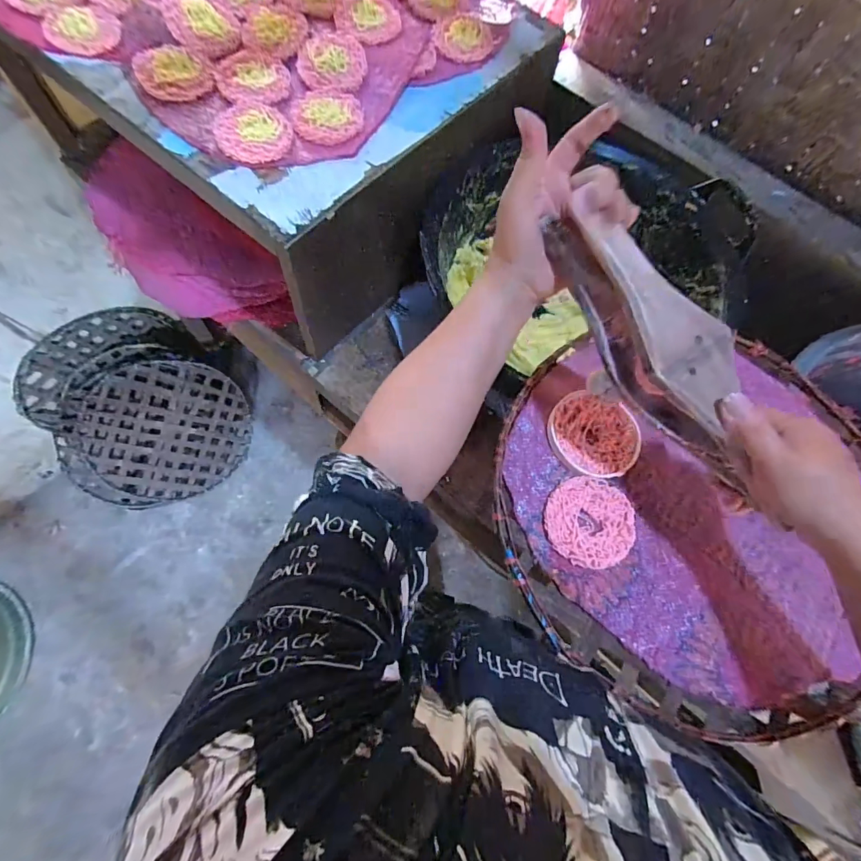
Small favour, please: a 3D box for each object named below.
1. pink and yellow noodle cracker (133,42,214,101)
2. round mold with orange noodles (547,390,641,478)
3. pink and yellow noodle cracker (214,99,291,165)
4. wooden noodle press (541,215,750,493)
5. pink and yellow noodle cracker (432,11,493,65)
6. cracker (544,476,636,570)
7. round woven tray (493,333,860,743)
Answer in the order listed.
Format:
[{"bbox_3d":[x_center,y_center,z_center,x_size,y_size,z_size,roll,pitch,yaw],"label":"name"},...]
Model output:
[{"bbox_3d":[-0.287,-0.399,0.480,0.071,0.014,0.075,1,69,-2],"label":"pink and yellow noodle cracker"},{"bbox_3d":[0.154,0.003,0.409,0.086,0.009,0.079,1,69,-2],"label":"round mold with orange noodles"},{"bbox_3d":[-0.192,-0.322,0.465,0.073,0.009,0.086,-32,74,-14],"label":"pink and yellow noodle cracker"},{"bbox_3d":[0.155,-0.064,0.302,0.060,0.048,0.205,-30,84,-13],"label":"wooden noodle press"},{"bbox_3d":[0.044,-0.507,0.556,0.073,0.016,0.097,19,69,5],"label":"pink and yellow noodle cracker"},{"bbox_3d":[0.142,0.079,0.382,0.079,0.009,0.076,1,69,-2],"label":"cracker"},{"bbox_3d":[0.254,0.076,0.398,0.381,0.029,0.339,-2,69,-3],"label":"round woven tray"}]

